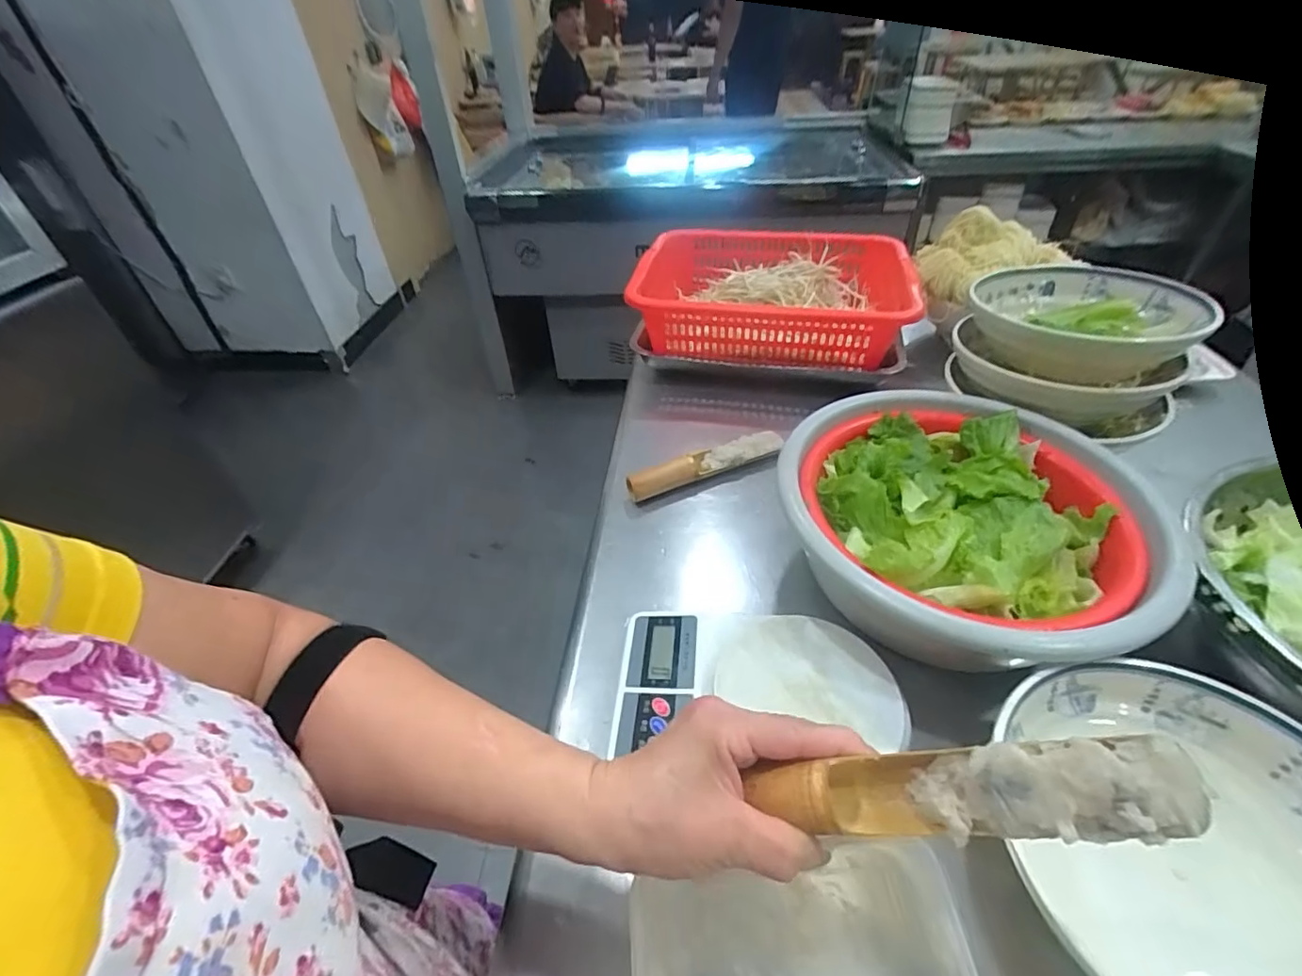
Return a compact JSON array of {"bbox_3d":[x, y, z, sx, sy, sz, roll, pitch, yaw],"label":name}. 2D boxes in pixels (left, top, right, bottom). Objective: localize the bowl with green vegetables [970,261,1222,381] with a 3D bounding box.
[{"bbox_3d":[0.479,-0.198,0.631,0.199,0.072,0.212,15,45,19],"label":"bowl with green vegetables"}]

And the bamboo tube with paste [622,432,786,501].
[{"bbox_3d":[0.067,-0.030,0.656,0.195,0.036,0.030,-20,45,-17],"label":"bamboo tube with paste"}]

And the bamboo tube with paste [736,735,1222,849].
[{"bbox_3d":[0.123,0.127,0.231,0.161,0.031,0.031,-21,34,30],"label":"bamboo tube with paste"}]

